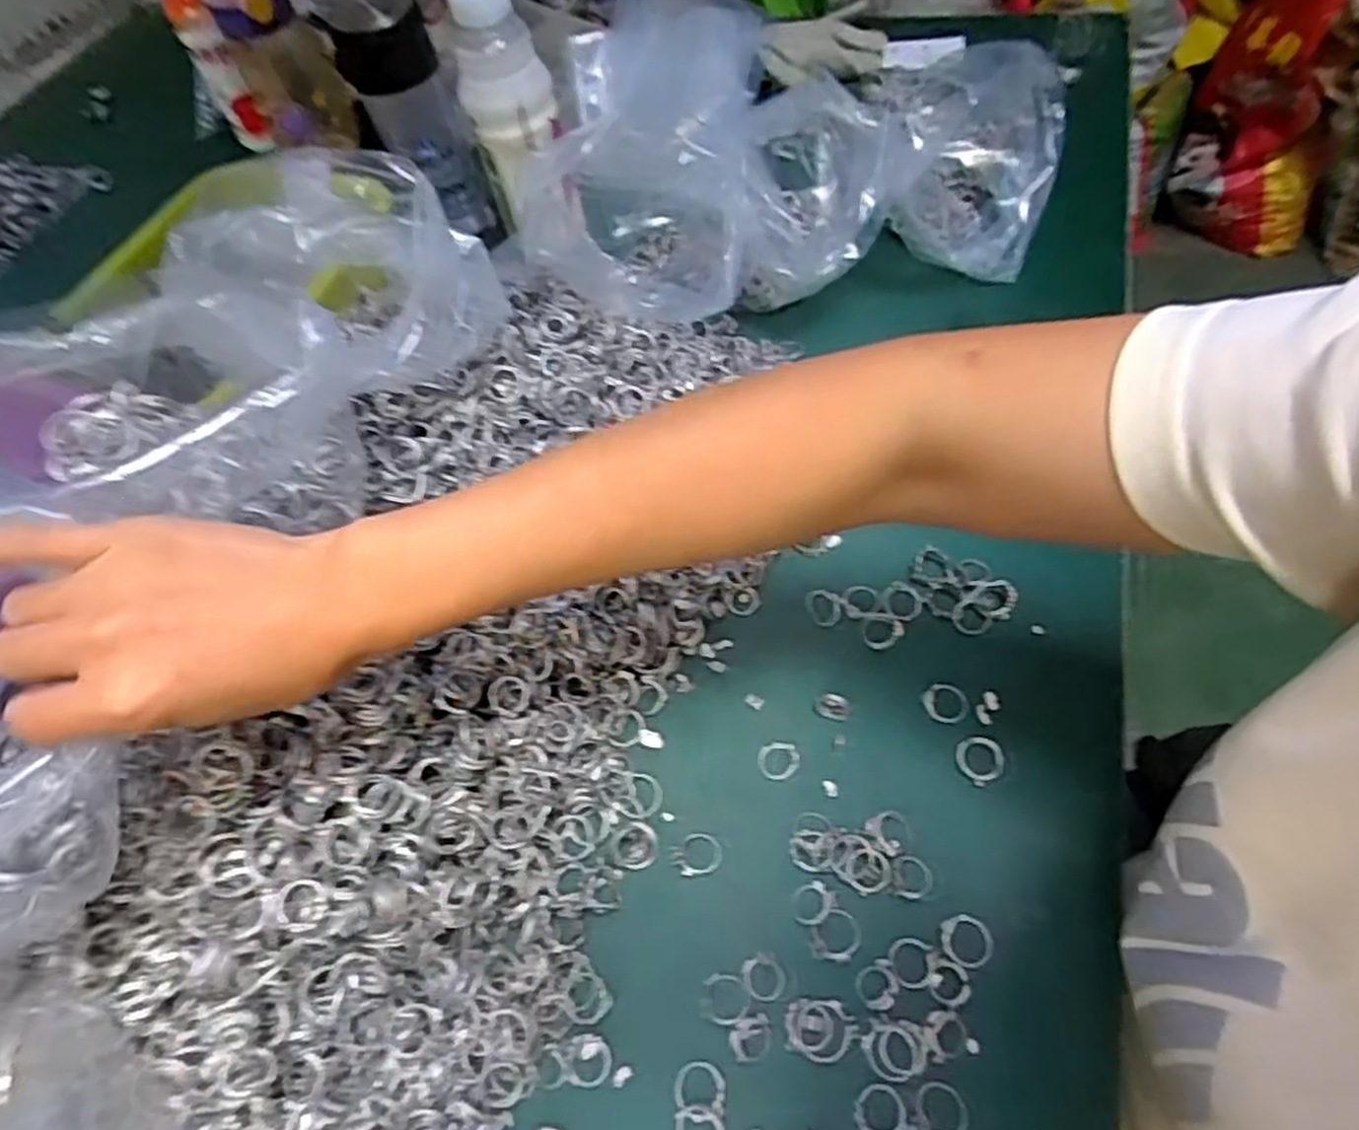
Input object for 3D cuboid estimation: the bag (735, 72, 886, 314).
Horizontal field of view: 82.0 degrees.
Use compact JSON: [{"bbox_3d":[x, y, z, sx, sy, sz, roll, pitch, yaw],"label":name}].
[{"bbox_3d":[0.103,-0.288,0.595,0.099,0.111,0.174,6,59,10],"label":"bag"}]

